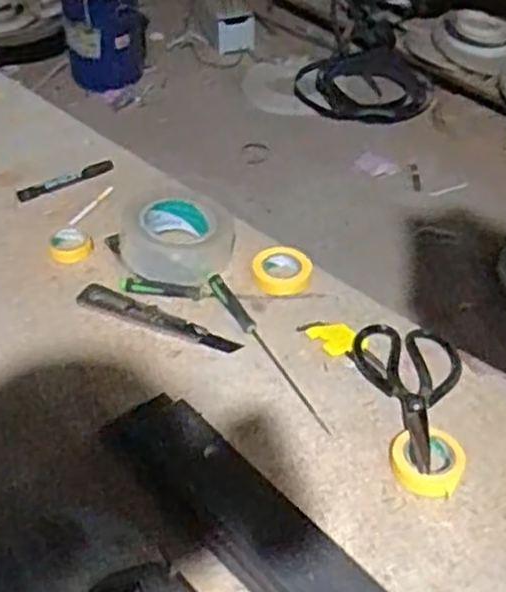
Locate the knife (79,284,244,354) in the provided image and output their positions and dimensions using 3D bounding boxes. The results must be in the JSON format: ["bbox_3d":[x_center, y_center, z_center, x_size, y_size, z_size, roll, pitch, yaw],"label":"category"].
[{"bbox_3d":[-0.099,0.024,0.806,0.184,0.011,0.026,17,46,16],"label":"knife"}]

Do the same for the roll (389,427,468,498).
[{"bbox_3d":[0.152,0.142,0.672,0.061,0.014,0.070,5,44,4],"label":"roll"}]

